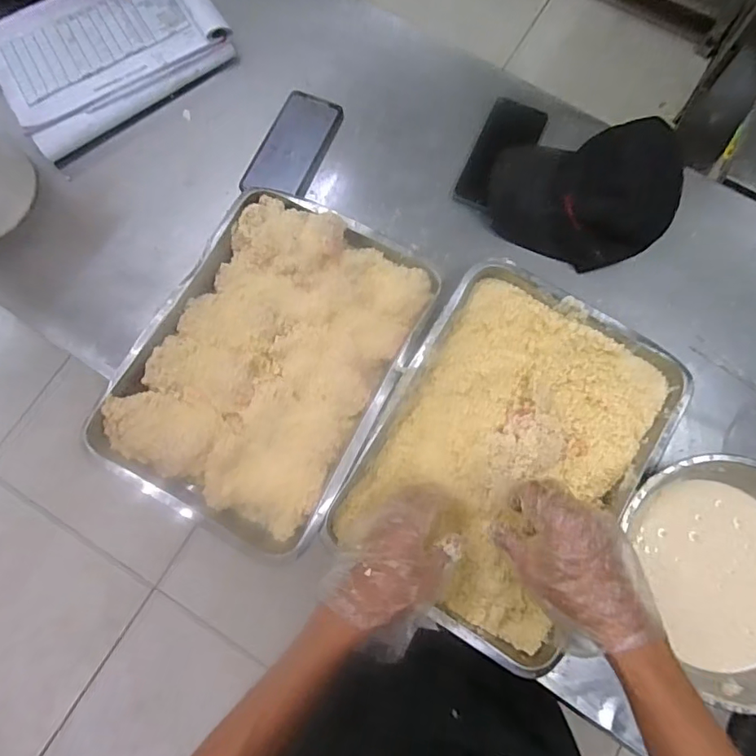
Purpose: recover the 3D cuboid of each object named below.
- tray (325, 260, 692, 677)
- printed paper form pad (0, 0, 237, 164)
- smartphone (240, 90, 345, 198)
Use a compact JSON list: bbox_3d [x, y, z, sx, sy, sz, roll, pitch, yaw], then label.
[{"bbox_3d":[0.142,0.081,0.567,0.273,0.045,0.376,30,81,7],"label":"tray"},{"bbox_3d":[-0.378,-0.471,0.704,0.303,0.021,0.248,-34,79,-8],"label":"printed paper form pad"},{"bbox_3d":[-0.113,-0.309,0.681,0.083,0.014,0.167,22,73,-1],"label":"smartphone"}]

